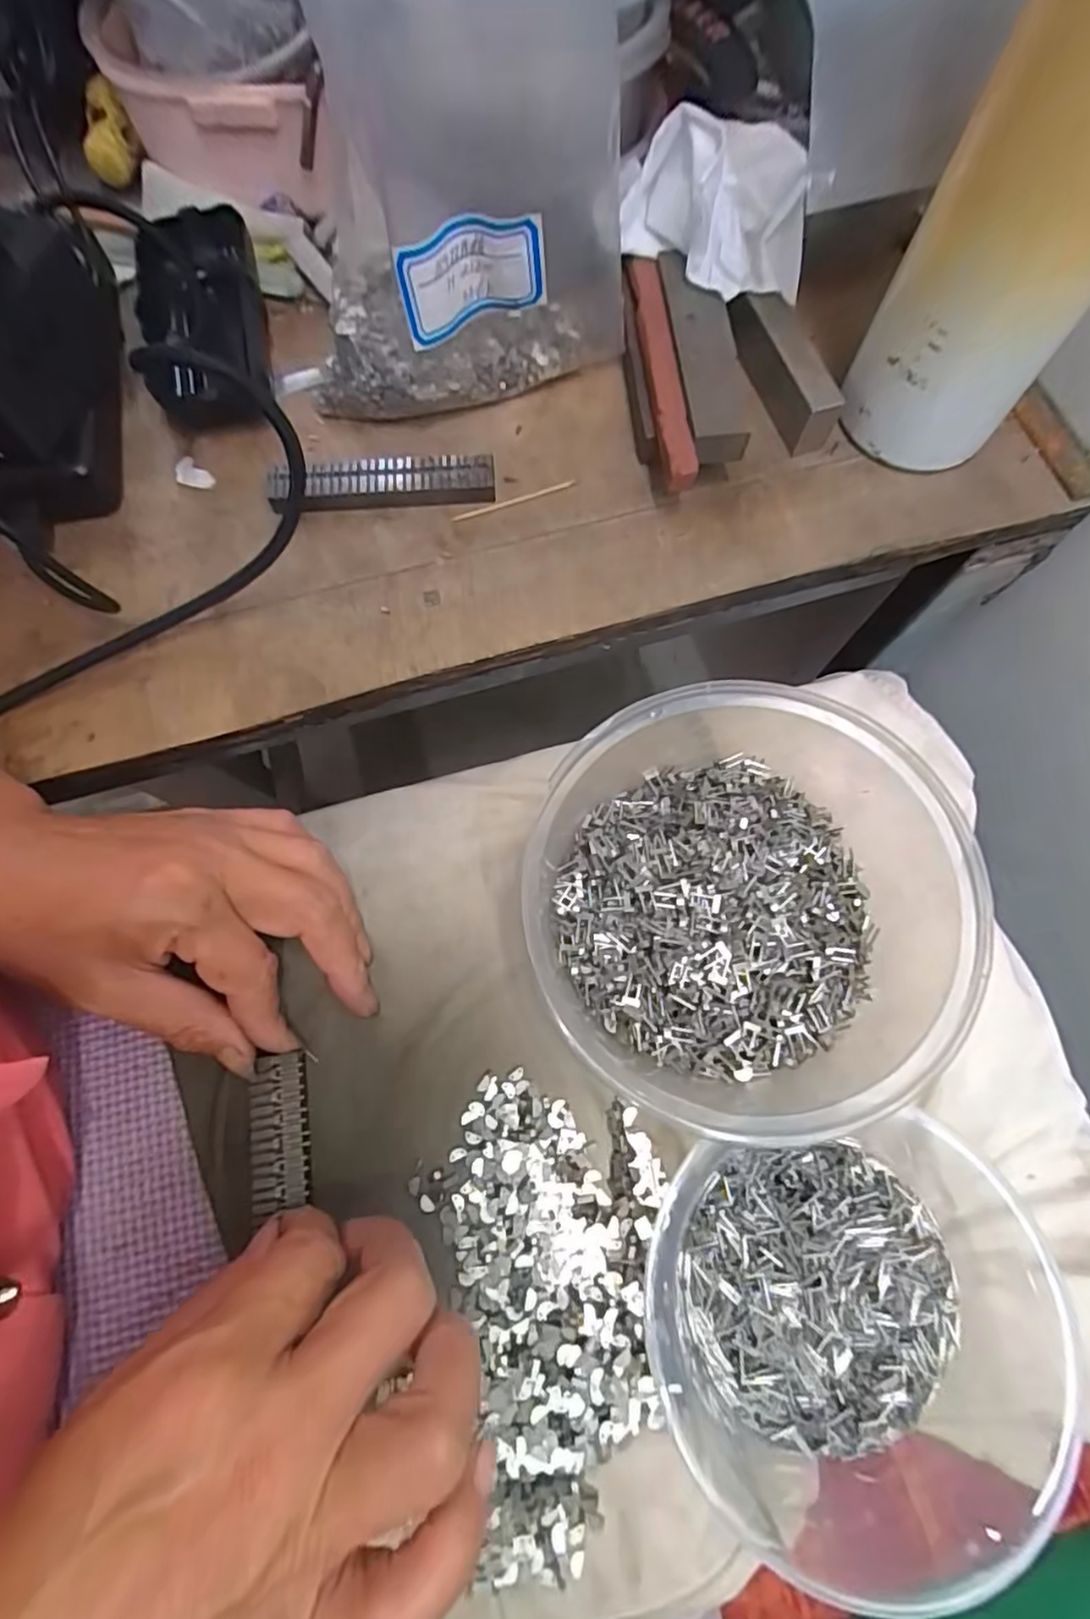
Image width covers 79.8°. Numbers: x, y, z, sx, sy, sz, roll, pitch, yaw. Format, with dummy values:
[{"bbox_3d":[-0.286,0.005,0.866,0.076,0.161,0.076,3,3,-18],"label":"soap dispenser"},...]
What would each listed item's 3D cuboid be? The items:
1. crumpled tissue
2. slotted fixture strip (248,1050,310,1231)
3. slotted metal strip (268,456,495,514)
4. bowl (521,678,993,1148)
[{"bbox_3d":[0.074,-0.255,0.277,0.085,0.039,0.050,14,73,4],"label":"crumpled tissue"},{"bbox_3d":[-0.095,0.116,0.233,0.020,0.005,0.051,-6,73,-1],"label":"slotted fixture strip"},{"bbox_3d":[-0.072,-0.143,0.287,0.097,0.013,0.017,-3,73,-2],"label":"slotted metal strip"},{"bbox_3d":[0.065,0.032,0.229,0.142,0.069,0.133,0,73,-1],"label":"bowl"}]

